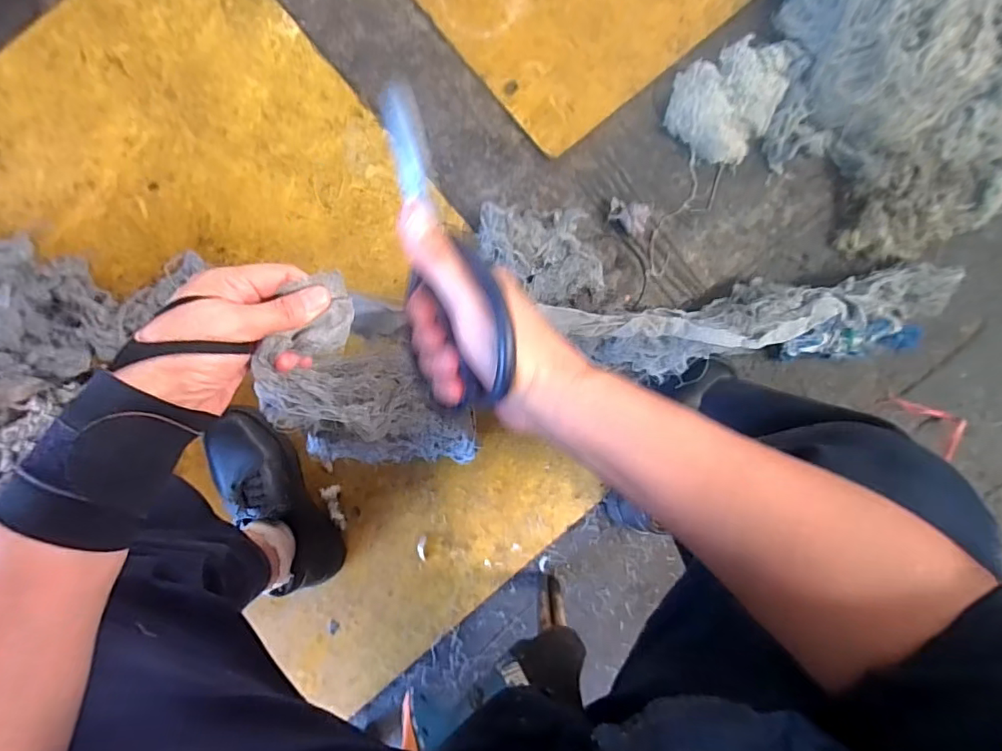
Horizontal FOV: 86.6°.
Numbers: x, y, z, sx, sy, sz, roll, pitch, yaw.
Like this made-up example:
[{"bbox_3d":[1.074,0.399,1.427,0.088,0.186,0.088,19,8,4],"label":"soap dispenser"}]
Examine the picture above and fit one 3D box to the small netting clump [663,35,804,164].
[{"bbox_3d":[0.309,-0.383,0.728,0.134,0.044,0.166,23,89,-2],"label":"small netting clump"}]

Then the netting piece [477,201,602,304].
[{"bbox_3d":[0.055,-0.164,0.724,0.167,0.052,0.126,4,90,-2],"label":"netting piece"}]

